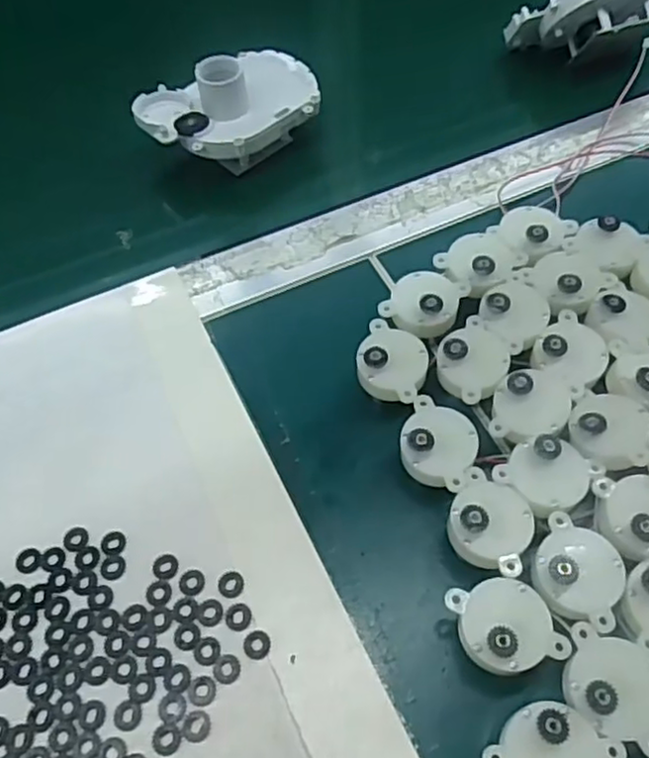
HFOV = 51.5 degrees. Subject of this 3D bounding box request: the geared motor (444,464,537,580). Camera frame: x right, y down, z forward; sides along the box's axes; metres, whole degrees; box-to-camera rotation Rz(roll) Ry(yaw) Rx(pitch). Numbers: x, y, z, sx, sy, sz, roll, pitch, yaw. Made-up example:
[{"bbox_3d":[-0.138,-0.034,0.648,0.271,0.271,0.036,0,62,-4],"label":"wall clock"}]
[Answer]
[{"bbox_3d":[0.066,0.061,0.273,0.032,0.031,0.036,21,61,15],"label":"geared motor"}]

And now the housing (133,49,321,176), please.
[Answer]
[{"bbox_3d":[-0.056,-0.162,0.404,0.098,0.054,0.063,-36,63,-18],"label":"housing"}]

